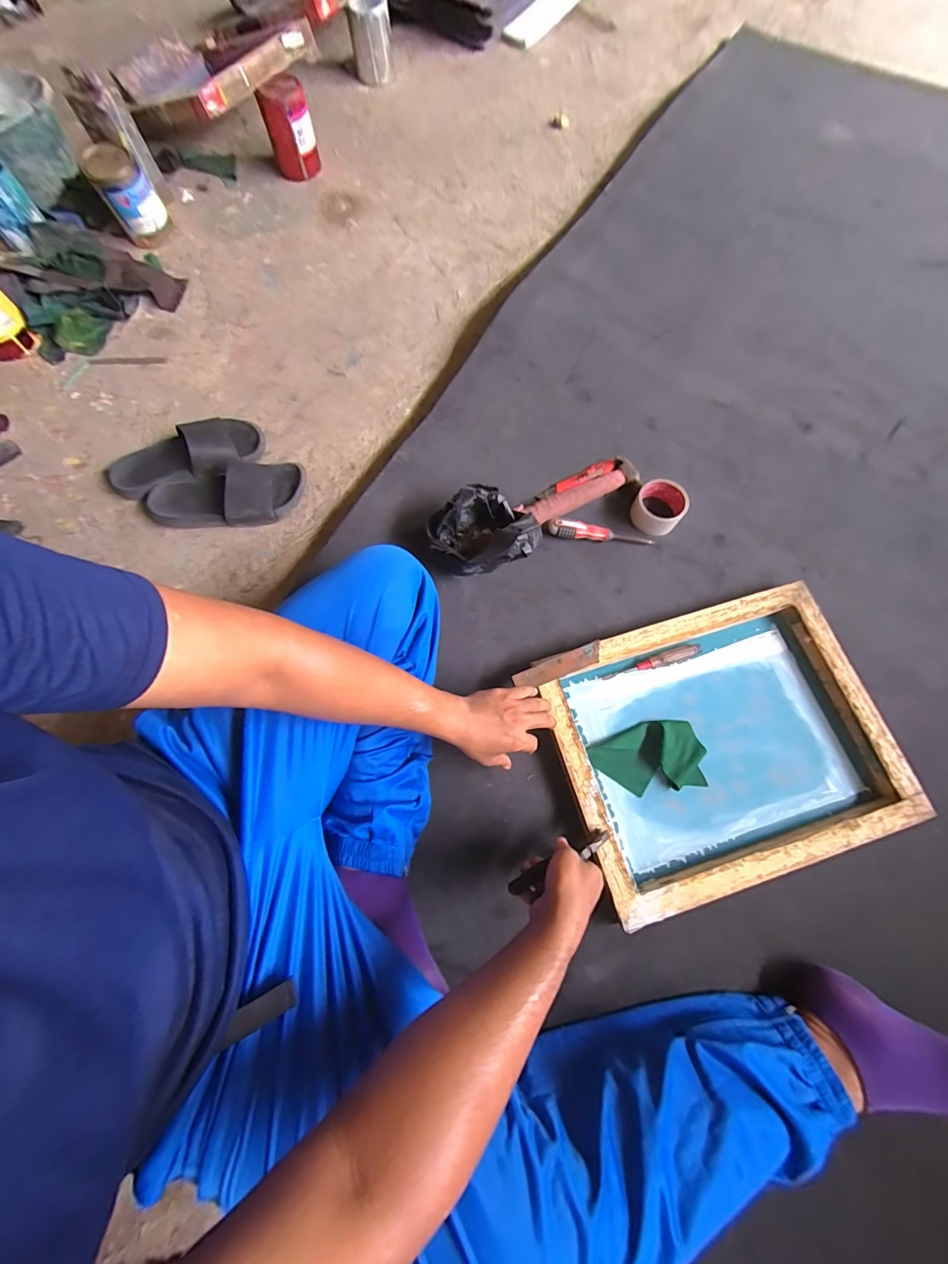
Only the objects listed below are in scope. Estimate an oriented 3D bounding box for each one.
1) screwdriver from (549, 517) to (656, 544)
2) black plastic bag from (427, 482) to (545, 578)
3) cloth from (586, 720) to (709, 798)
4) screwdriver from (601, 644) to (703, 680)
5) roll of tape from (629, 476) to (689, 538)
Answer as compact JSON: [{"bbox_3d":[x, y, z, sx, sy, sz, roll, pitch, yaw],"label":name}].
[{"bbox_3d":[0.224,-0.173,0.757,0.183,0.029,0.030,10,73,3],"label":"screwdriver"},{"bbox_3d":[0.012,-0.164,0.714,0.167,0.113,0.136,-18,74,-4],"label":"black plastic bag"},{"bbox_3d":[0.268,0.195,0.664,0.167,0.019,0.100,-9,73,-3],"label":"cloth"},{"bbox_3d":[0.288,0.049,0.692,0.165,0.016,0.021,-16,74,-5],"label":"screwdriver"},{"bbox_3d":[0.329,-0.221,0.766,0.088,0.039,0.094,41,78,12],"label":"roll of tape"}]

